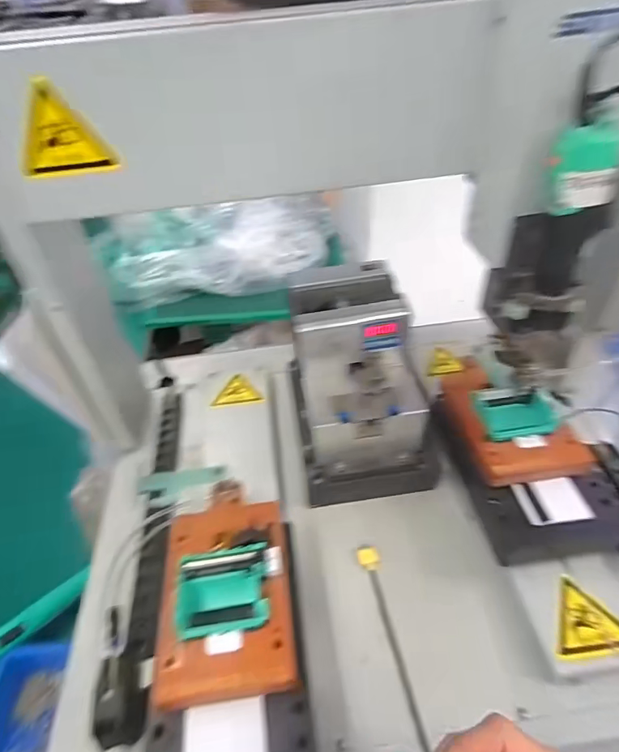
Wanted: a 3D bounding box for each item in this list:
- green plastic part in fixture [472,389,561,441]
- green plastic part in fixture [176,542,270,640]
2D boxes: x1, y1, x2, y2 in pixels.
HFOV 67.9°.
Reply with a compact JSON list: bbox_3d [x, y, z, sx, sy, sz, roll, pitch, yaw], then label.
[{"bbox_3d":[0.214,0.038,0.480,0.073,0.021,0.059,-6,41,-1],"label":"green plastic part in fixture"},{"bbox_3d":[-0.068,0.168,0.364,0.069,0.020,0.060,-8,42,-4],"label":"green plastic part in fixture"}]

